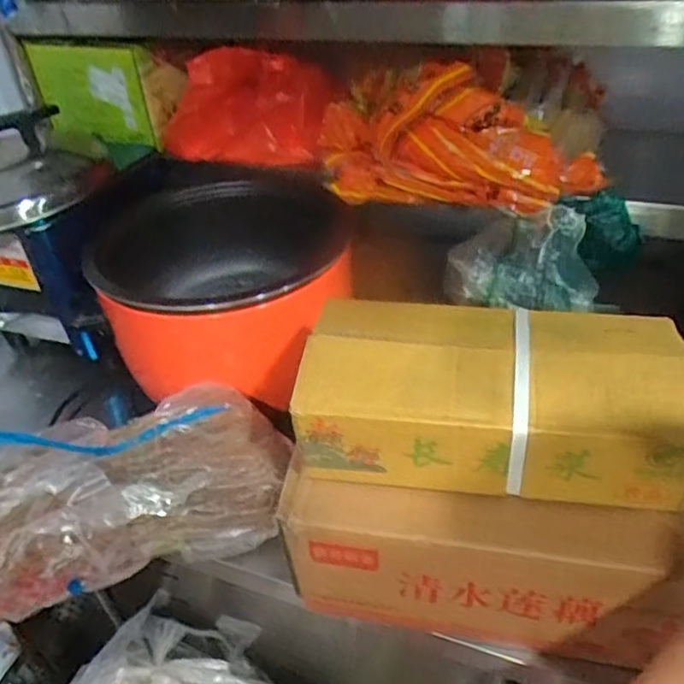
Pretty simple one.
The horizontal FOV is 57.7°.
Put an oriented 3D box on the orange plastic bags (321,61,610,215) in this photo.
[{"bbox_3d":[0.154,-0.287,0.870,0.391,0.156,0.145,16,42,25],"label":"orange plastic bags"}]

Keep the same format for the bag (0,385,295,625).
[{"bbox_3d":[-0.359,0.223,0.648,0.607,0.169,0.212,-22,41,-23],"label":"bag"}]

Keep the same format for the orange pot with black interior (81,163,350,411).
[{"bbox_3d":[-0.173,-0.099,0.898,0.363,0.187,0.342,-3,37,2],"label":"orange pot with black interior"}]

